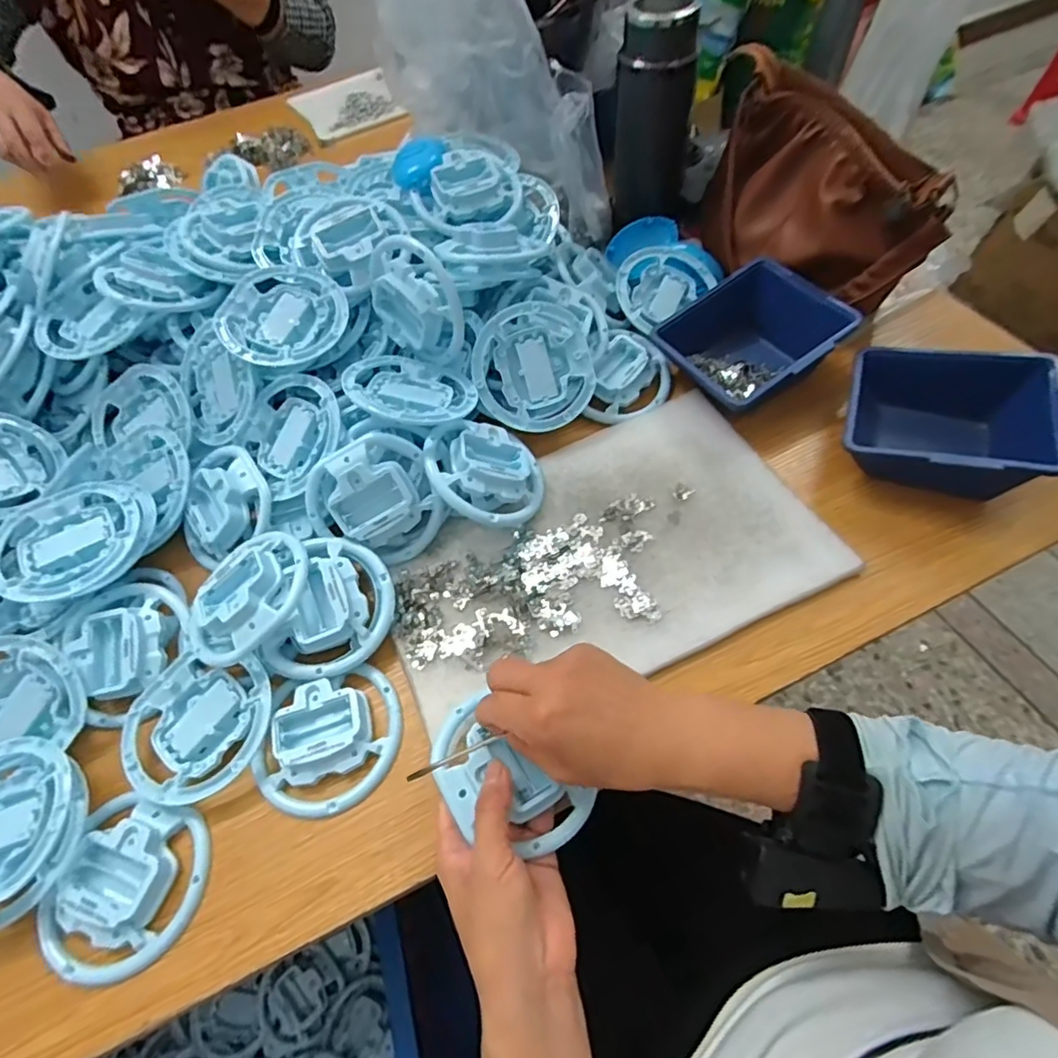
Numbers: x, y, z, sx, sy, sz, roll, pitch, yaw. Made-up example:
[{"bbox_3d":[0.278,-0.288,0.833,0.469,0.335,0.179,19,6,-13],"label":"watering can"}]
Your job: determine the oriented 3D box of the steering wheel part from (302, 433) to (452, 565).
[{"bbox_3d":[-0.121,-0.019,0.452,0.098,0.020,0.098,-1,101,-7],"label":"steering wheel part"}]

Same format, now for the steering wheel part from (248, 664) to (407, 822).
[{"bbox_3d":[-0.140,0.144,0.394,0.099,0.020,0.090,-3,58,4],"label":"steering wheel part"}]

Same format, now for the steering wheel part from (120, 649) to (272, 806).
[{"bbox_3d":[-0.227,0.135,0.404,0.096,0.024,0.101,-3,58,4],"label":"steering wheel part"}]

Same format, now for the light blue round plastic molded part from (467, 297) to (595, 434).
[{"bbox_3d":[0.003,-0.139,0.500,0.100,0.015,0.103,0,96,-4],"label":"light blue round plastic molded part"}]

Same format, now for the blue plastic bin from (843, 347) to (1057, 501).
[{"bbox_3d":[0.327,-0.085,0.460,0.138,0.072,0.118,18,62,16],"label":"blue plastic bin"}]

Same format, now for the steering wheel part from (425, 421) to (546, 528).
[{"bbox_3d":[-0.034,-0.045,0.470,0.105,0.038,0.092,12,66,-23],"label":"steering wheel part"}]

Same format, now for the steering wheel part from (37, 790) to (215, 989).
[{"bbox_3d":[-0.251,0.222,0.357,0.090,0.019,0.094,-3,58,4],"label":"steering wheel part"}]

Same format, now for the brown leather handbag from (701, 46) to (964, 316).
[{"bbox_3d":[0.258,-0.302,0.538,0.231,0.151,0.085,38,69,25],"label":"brown leather handbag"}]

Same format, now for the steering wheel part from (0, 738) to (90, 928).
[{"bbox_3d":[-0.341,0.189,0.367,0.112,0.020,0.101,30,66,22],"label":"steering wheel part"}]

